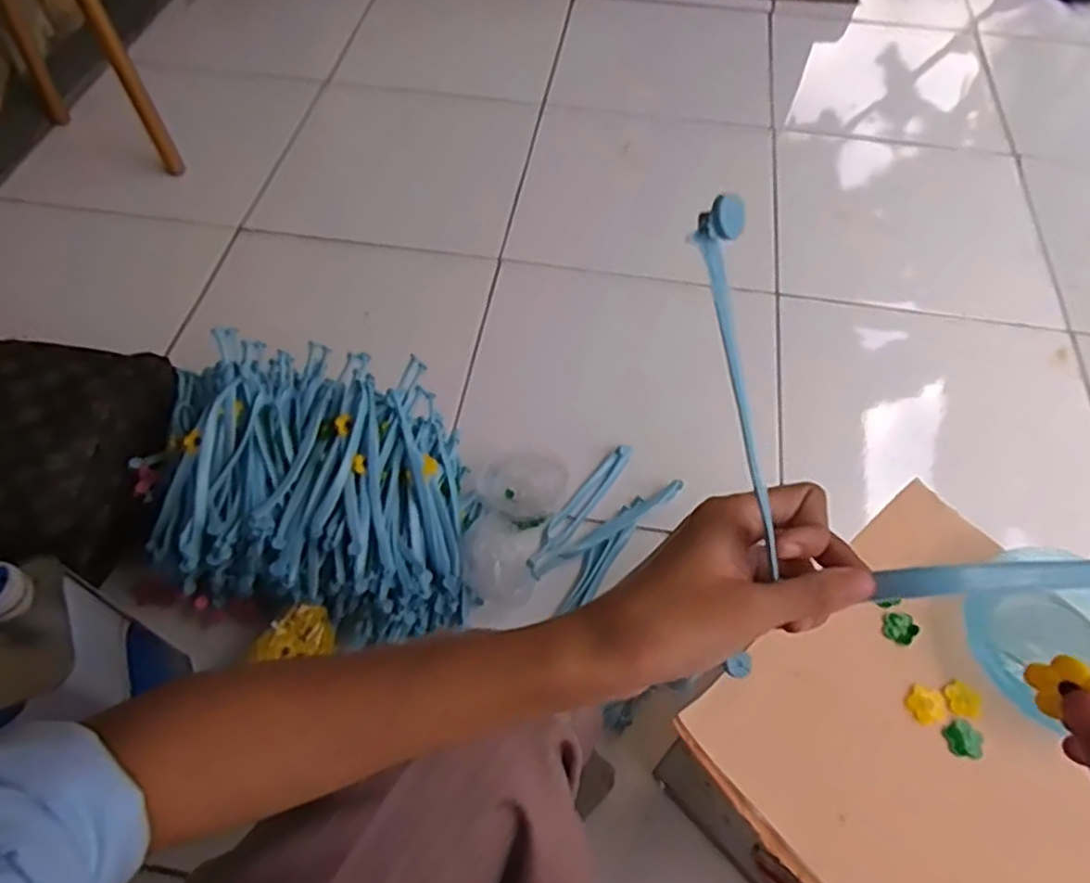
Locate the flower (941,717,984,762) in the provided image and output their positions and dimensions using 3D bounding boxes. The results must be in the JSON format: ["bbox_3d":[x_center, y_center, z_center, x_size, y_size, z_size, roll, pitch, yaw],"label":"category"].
[{"bbox_3d":[0.271,0.193,0.469,0.023,0.006,0.025,0,57,-1],"label":"flower"}]

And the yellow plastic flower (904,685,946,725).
[{"bbox_3d":[0.254,0.175,0.484,0.025,0.004,0.024,0,57,-1],"label":"yellow plastic flower"}]

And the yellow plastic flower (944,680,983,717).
[{"bbox_3d":[0.280,0.172,0.484,0.020,0.005,0.022,-4,57,-3],"label":"yellow plastic flower"}]

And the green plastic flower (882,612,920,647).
[{"bbox_3d":[0.250,0.131,0.509,0.022,0.006,0.021,16,58,9],"label":"green plastic flower"}]

